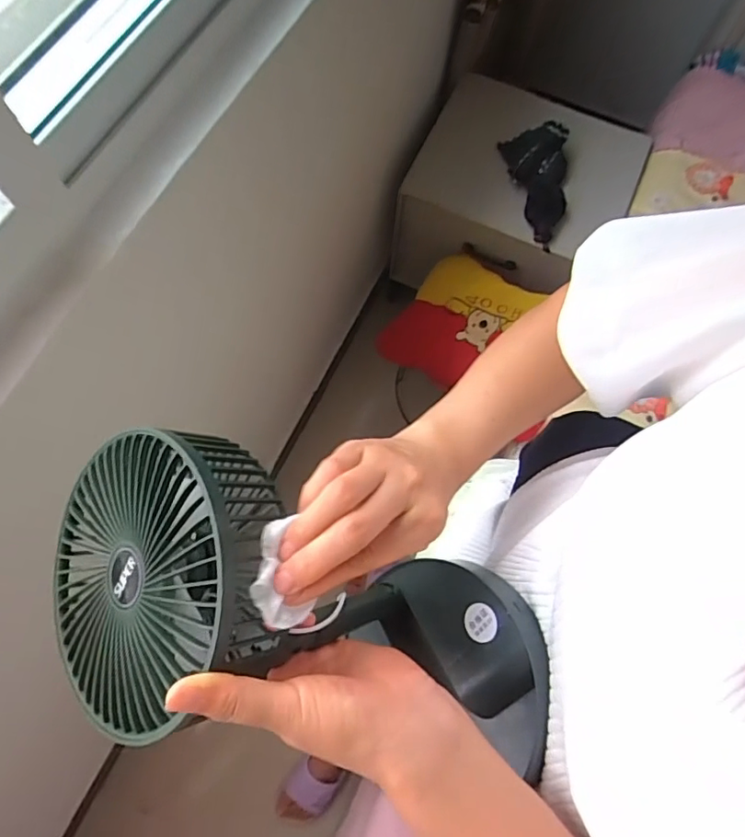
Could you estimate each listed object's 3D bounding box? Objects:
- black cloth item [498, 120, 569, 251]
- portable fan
[{"bbox_3d":[0.357,-0.505,1.160,0.139,0.100,0.264,2,72,-1],"label":"black cloth item"},{"bbox_3d":[-0.037,0.112,0.321,0.302,0.119,0.152,19,72,-15],"label":"portable fan"}]

